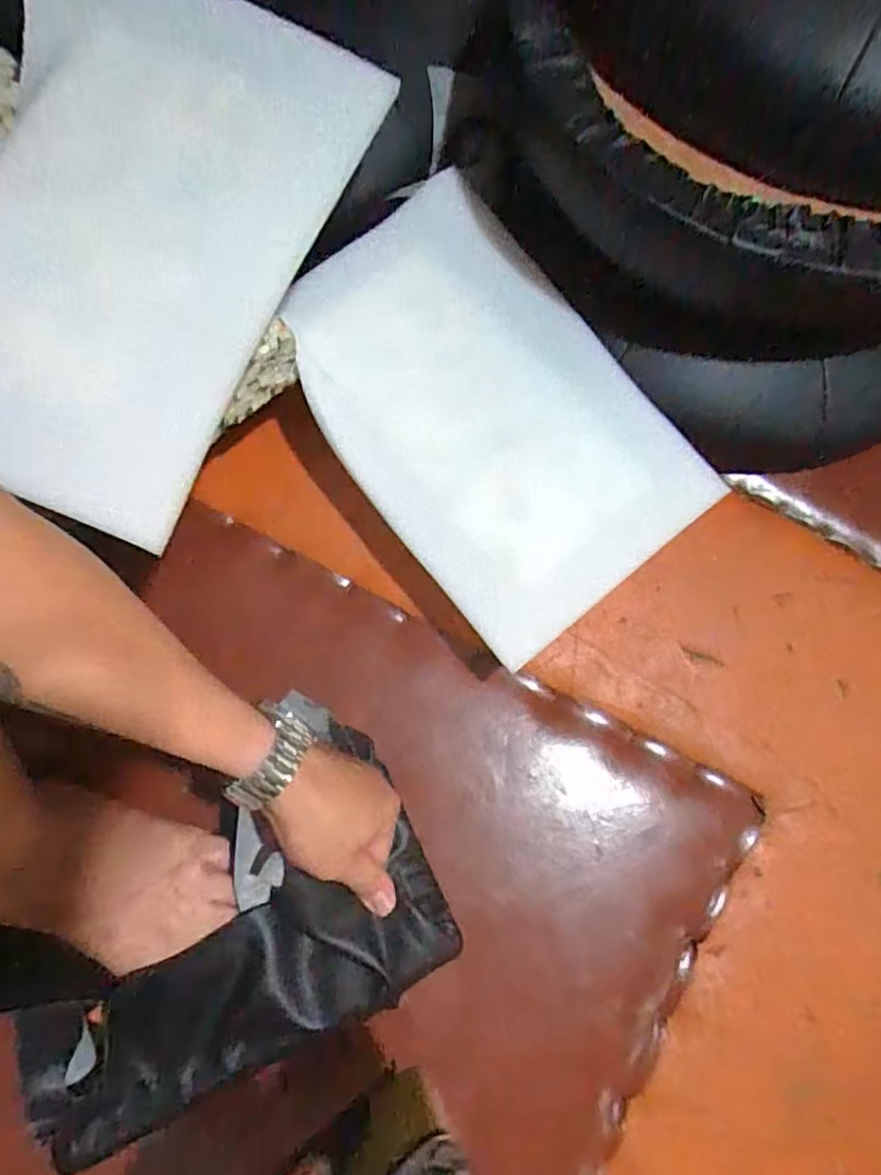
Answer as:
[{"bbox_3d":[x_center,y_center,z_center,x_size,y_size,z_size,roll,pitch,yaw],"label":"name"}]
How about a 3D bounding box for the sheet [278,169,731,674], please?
[{"bbox_3d":[0.035,-0.151,0.536,0.242,0.025,0.369,-39,85,-5],"label":"sheet"}]

